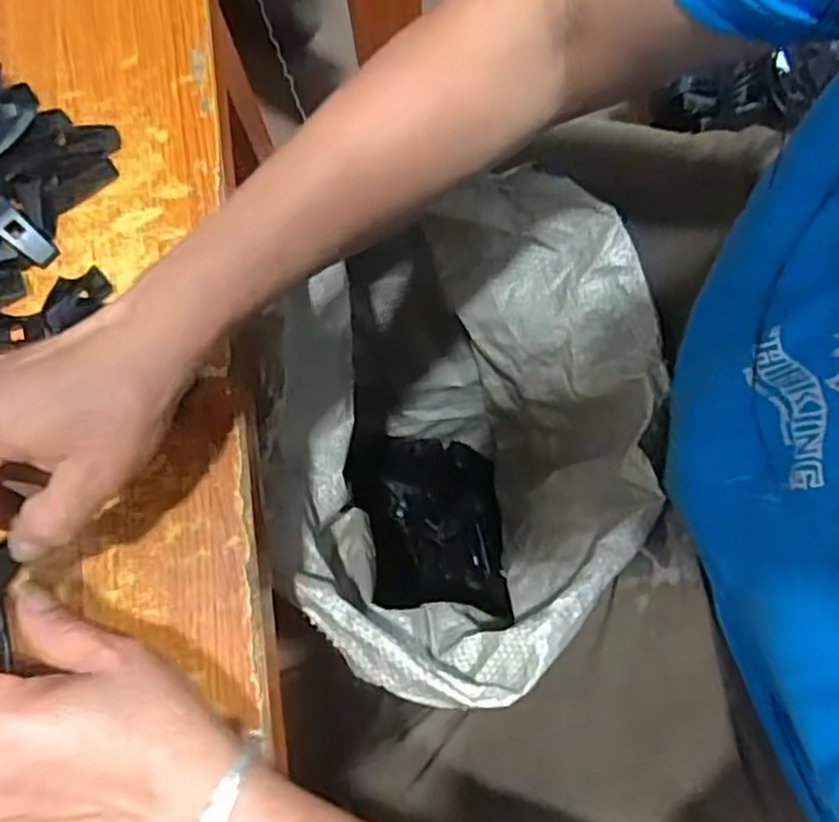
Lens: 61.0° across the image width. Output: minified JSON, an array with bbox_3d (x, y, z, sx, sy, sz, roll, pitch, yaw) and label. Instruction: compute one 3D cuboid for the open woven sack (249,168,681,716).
[{"bbox_3d":[0.036,0.060,0.686,0.263,0.475,0.348,7,77,2],"label":"open woven sack"}]

